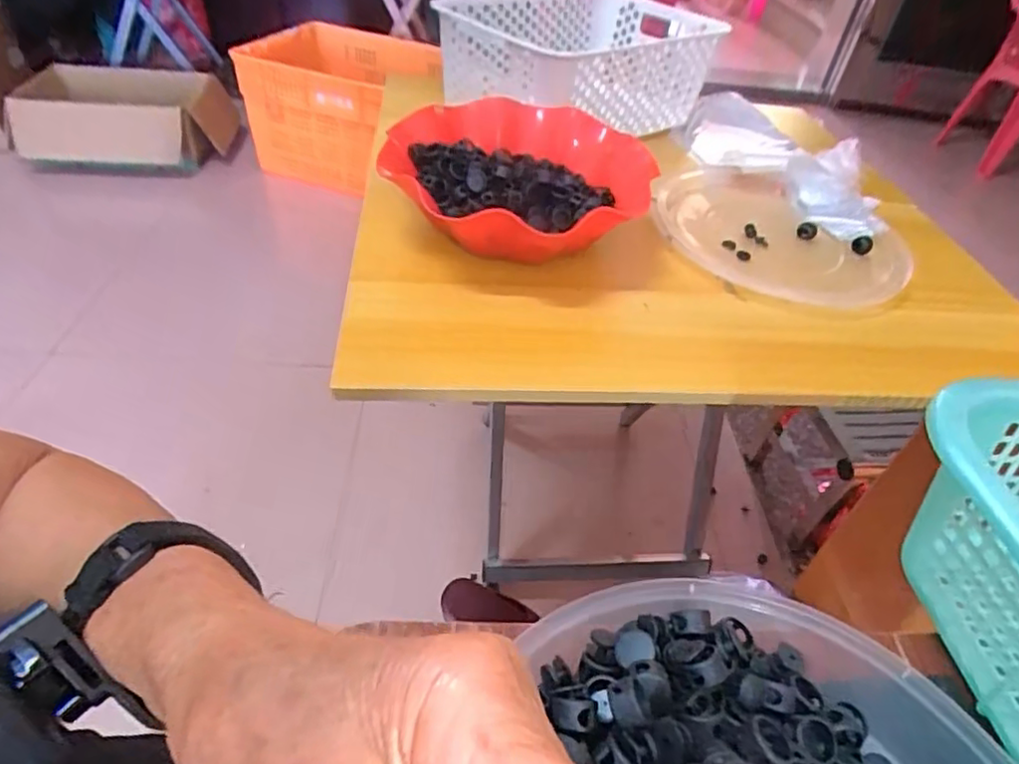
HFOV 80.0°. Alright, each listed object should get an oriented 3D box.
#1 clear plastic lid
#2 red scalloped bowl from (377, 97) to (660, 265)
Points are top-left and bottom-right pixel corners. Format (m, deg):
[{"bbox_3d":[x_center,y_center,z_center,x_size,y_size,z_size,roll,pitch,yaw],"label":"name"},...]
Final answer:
[{"bbox_3d":[0.263,-0.149,0.605,0.243,0.020,0.215,18,45,11],"label":"clear plastic lid"},{"bbox_3d":[0.009,-0.172,0.540,0.238,0.072,0.222,-30,55,-32],"label":"red scalloped bowl"}]

